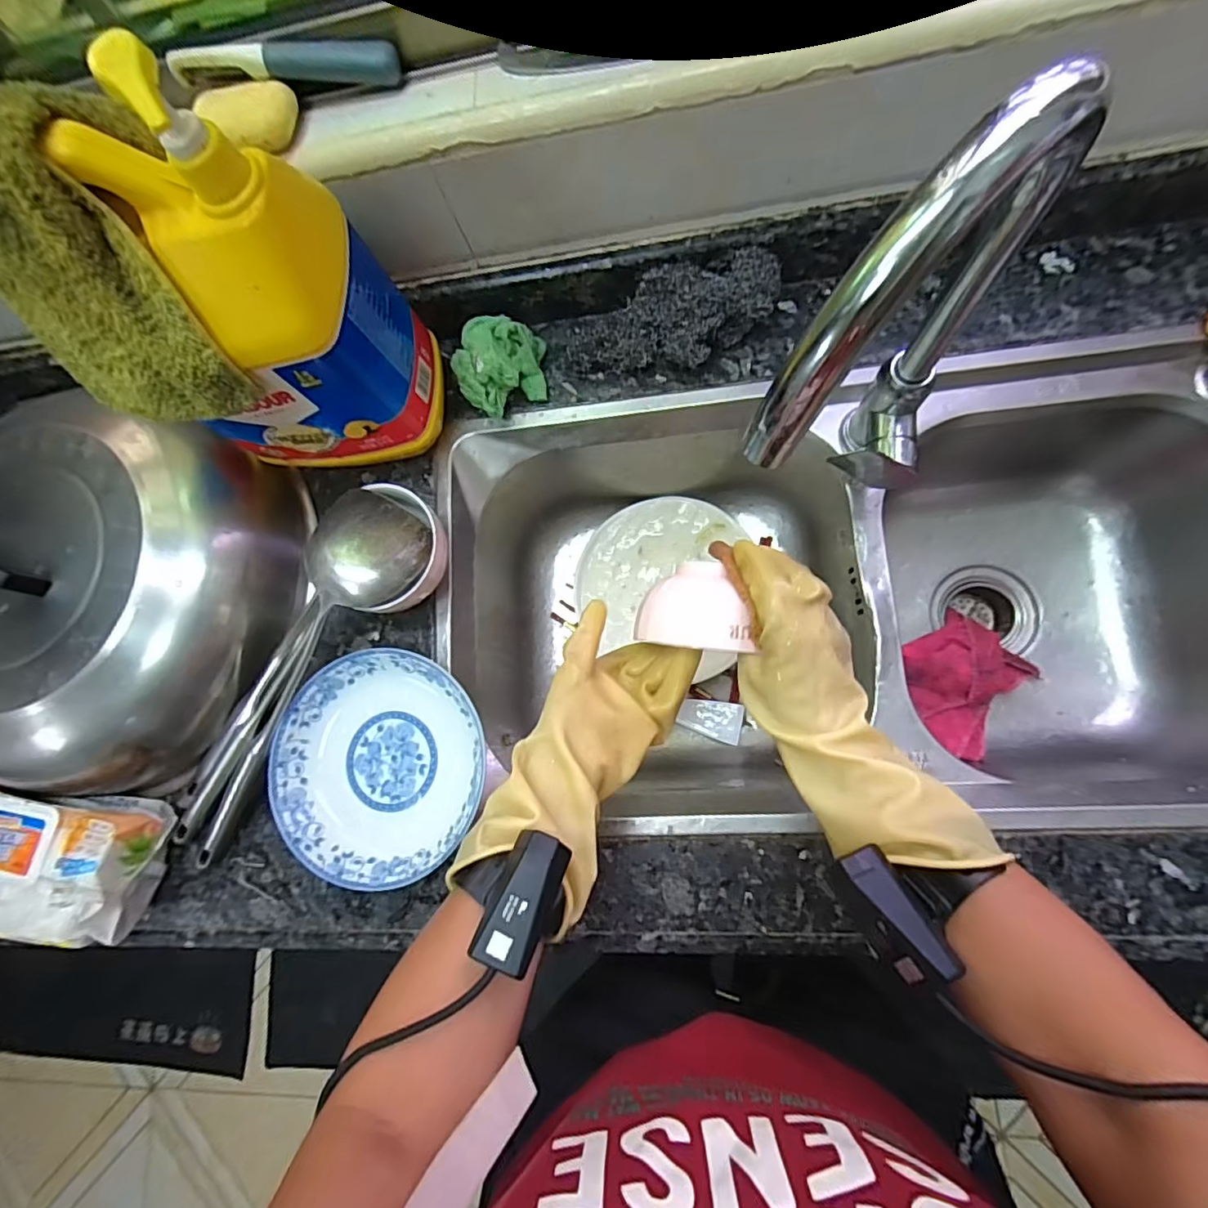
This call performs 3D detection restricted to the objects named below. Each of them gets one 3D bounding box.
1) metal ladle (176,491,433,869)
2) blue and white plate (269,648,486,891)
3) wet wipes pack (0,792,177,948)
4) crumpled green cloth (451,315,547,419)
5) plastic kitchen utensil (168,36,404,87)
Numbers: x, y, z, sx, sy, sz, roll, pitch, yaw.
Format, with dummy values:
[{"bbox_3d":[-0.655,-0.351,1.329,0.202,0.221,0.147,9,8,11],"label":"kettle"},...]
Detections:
[{"bbox_3d":[-0.271,0.069,0.488,0.096,0.051,0.360,32,87,13],"label":"metal ladle"},{"bbox_3d":[-0.194,0.137,0.482,0.176,0.030,0.188,-2,80,9],"label":"blue and white plate"},{"bbox_3d":[-0.508,0.224,0.501,0.214,0.065,0.106,7,81,10],"label":"wet wipes pack"},{"bbox_3d":[-0.099,-0.229,0.536,0.084,0.047,0.082,-26,77,4],"label":"crumpled green cloth"},{"bbox_3d":[-0.231,-0.389,0.406,0.162,0.031,0.023,-1,85,8],"label":"plastic kitchen utensil"}]

